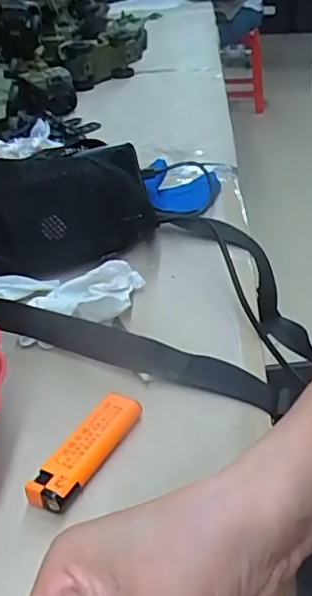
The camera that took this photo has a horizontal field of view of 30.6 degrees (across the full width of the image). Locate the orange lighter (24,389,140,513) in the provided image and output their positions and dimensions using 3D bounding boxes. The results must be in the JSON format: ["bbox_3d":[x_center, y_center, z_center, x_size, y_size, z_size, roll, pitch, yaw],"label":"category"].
[{"bbox_3d":[-0.037,0.085,0.317,0.024,0.014,0.080,16,38,26],"label":"orange lighter"}]

